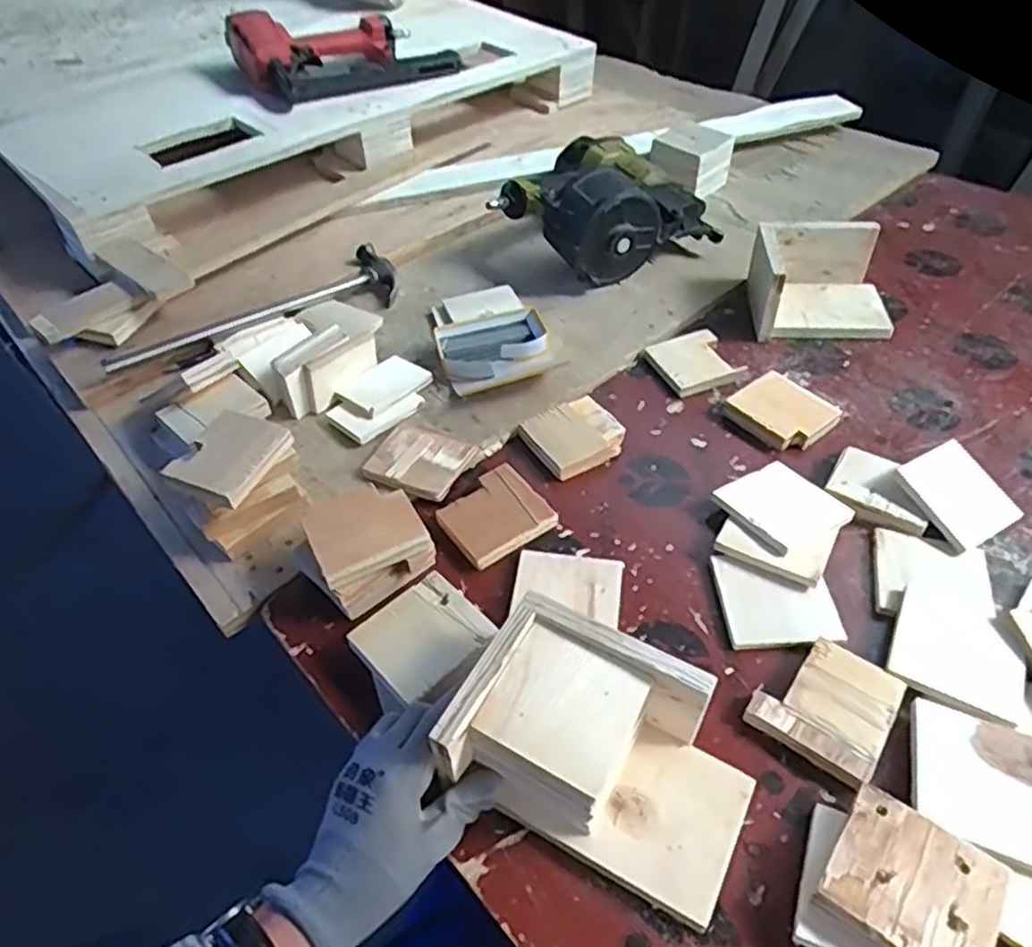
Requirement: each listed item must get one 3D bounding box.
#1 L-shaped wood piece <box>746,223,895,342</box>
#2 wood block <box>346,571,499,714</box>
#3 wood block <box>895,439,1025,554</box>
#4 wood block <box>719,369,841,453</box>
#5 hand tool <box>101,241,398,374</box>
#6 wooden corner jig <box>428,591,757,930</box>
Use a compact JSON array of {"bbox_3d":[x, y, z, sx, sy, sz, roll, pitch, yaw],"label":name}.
[{"bbox_3d":[0.372,-0.235,0.851,0.162,0.082,0.128,5,47,6],"label":"L-shaped wood piece"},{"bbox_3d":[-0.073,0.133,0.558,0.102,0.015,0.090,-36,56,-28],"label":"wood block"},{"bbox_3d":[0.405,0.019,0.644,0.083,0.006,0.091,-25,71,-19],"label":"wood block"},{"bbox_3d":[0.278,-0.067,0.744,0.078,0.021,0.096,-33,54,-25],"label":"wood block"},{"bbox_3d":[-0.293,-0.195,0.847,0.097,0.040,0.362,33,56,29],"label":"hand tool"},{"bbox_3d":[0.060,0.182,0.469,0.188,0.088,0.120,18,50,18],"label":"wooden corner jig"}]

